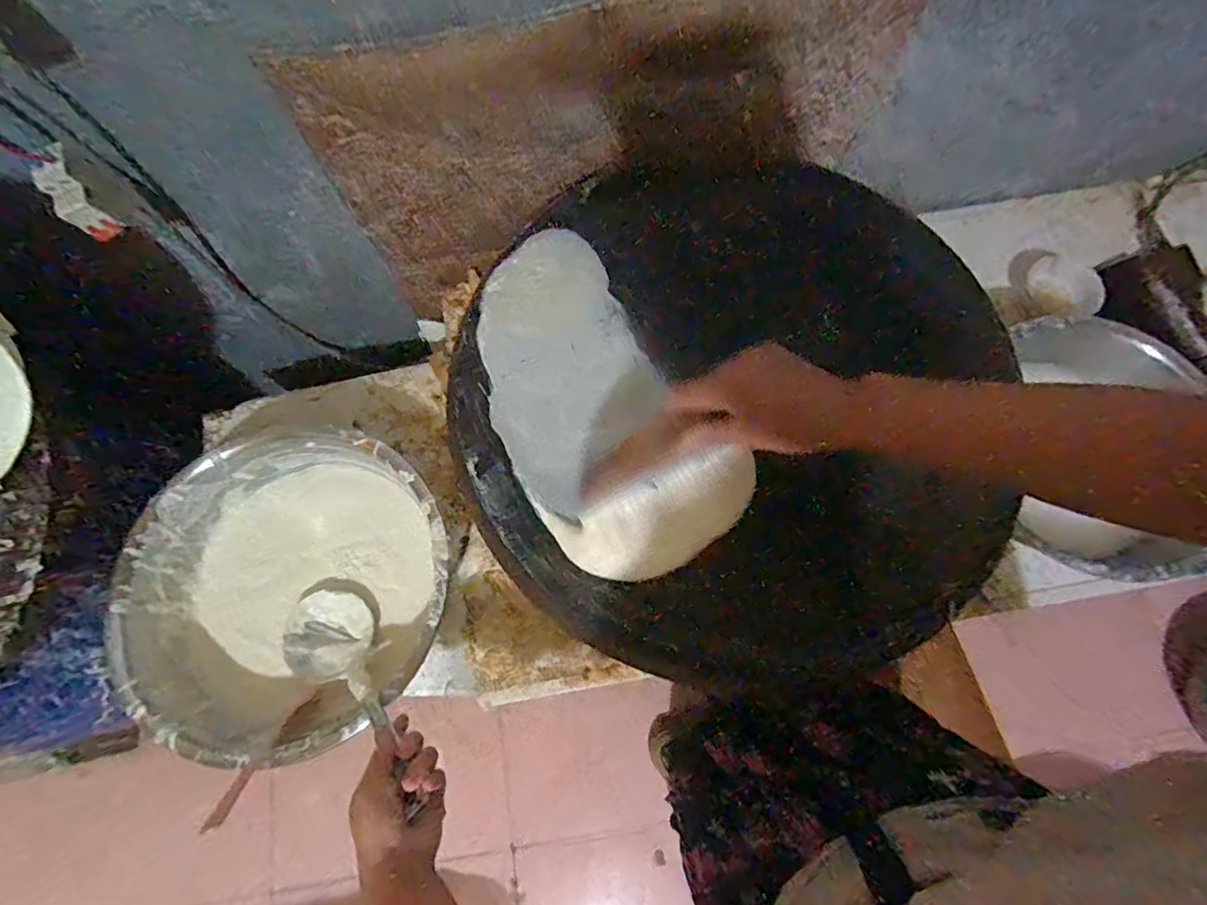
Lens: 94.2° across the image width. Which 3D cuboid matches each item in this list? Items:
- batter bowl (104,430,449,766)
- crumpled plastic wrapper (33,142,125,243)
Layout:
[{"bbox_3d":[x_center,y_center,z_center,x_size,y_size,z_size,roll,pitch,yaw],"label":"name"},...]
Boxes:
[{"bbox_3d":[-0.390,0.168,0.721,0.393,0.116,0.364,0,73,1],"label":"batter bowl"},{"bbox_3d":[-0.554,-0.266,0.588,0.040,0.093,0.015,-35,58,-21],"label":"crumpled plastic wrapper"}]

